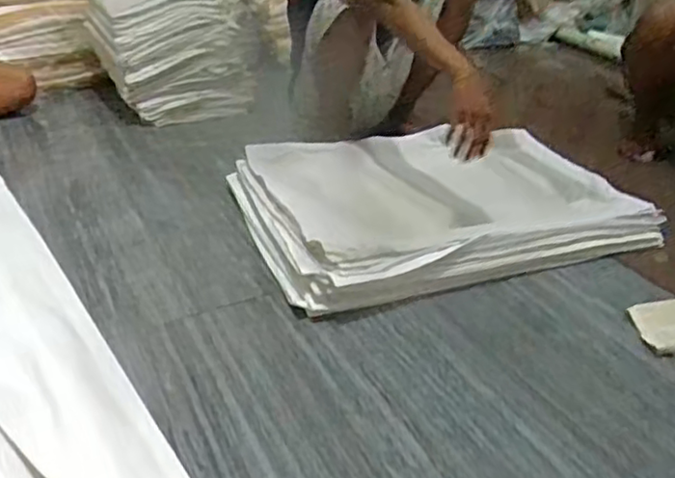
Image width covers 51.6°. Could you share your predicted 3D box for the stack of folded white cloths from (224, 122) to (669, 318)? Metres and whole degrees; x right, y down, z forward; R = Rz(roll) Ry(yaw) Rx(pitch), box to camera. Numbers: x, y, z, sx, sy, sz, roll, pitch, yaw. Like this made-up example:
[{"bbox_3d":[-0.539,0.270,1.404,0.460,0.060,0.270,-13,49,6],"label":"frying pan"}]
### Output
[{"bbox_3d":[0.213,-0.099,1.459,0.791,0.144,0.549,-11,32,-21],"label":"stack of folded white cloths"}]

